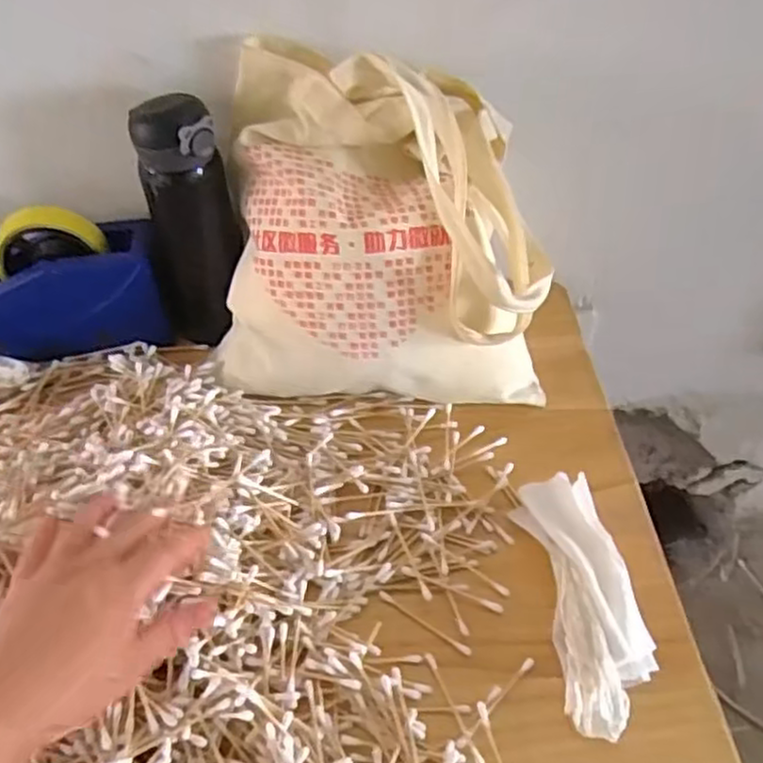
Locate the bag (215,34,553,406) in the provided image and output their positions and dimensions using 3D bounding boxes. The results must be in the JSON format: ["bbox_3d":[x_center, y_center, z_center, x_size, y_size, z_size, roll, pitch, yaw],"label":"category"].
[{"bbox_3d":[-0.001,-0.110,0.563,0.260,0.216,0.163,4,48,3],"label":"bag"}]

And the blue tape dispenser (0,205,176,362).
[{"bbox_3d":[-0.285,-0.076,0.609,0.198,0.108,0.081,-5,50,-3],"label":"blue tape dispenser"}]

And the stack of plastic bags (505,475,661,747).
[{"bbox_3d":[0.135,0.138,0.480,0.058,0.033,0.174,-5,48,-5],"label":"stack of plastic bags"}]

